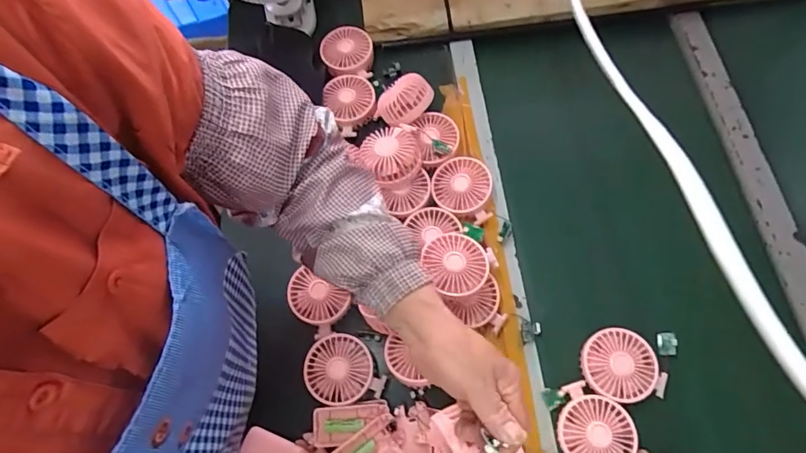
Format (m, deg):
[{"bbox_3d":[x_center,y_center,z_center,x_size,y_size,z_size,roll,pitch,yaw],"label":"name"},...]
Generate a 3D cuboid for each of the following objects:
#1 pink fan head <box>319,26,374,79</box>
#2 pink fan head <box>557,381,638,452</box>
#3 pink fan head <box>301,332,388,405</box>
[{"bbox_3d":[-0.094,-0.290,0.788,0.089,0.034,0.095,4,66,5],"label":"pink fan head"},{"bbox_3d":[0.230,0.248,0.559,0.091,0.029,0.086,-1,66,3],"label":"pink fan head"},{"bbox_3d":[-0.080,0.183,0.596,0.091,0.027,0.086,-16,66,-4],"label":"pink fan head"}]

